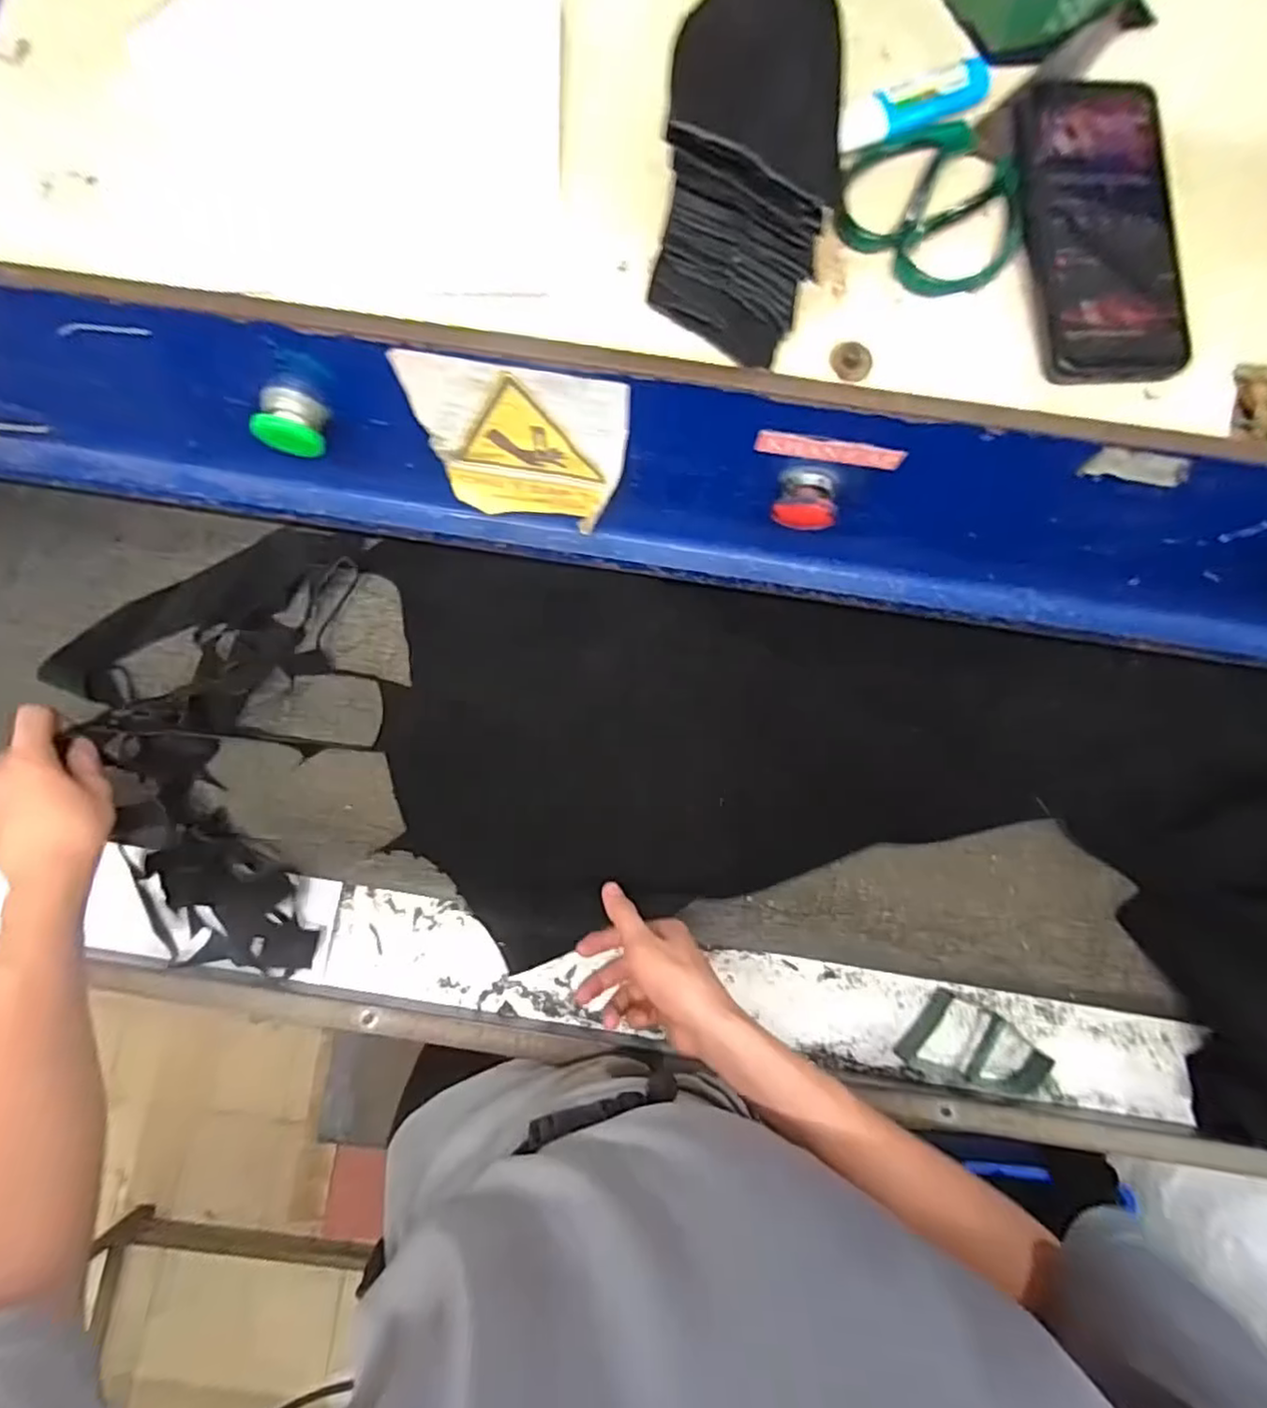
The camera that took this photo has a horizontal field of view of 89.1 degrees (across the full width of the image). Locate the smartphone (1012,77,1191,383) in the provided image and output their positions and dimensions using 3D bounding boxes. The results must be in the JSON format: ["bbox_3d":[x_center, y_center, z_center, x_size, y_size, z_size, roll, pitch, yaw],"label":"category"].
[{"bbox_3d":[0.244,-0.249,0.334,0.073,0.018,0.163,-5,82,-1],"label":"smartphone"}]

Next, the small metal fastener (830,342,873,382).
[{"bbox_3d":[0.114,-0.178,0.335,0.024,0.009,0.018,-13,90,-1],"label":"small metal fastener"}]

